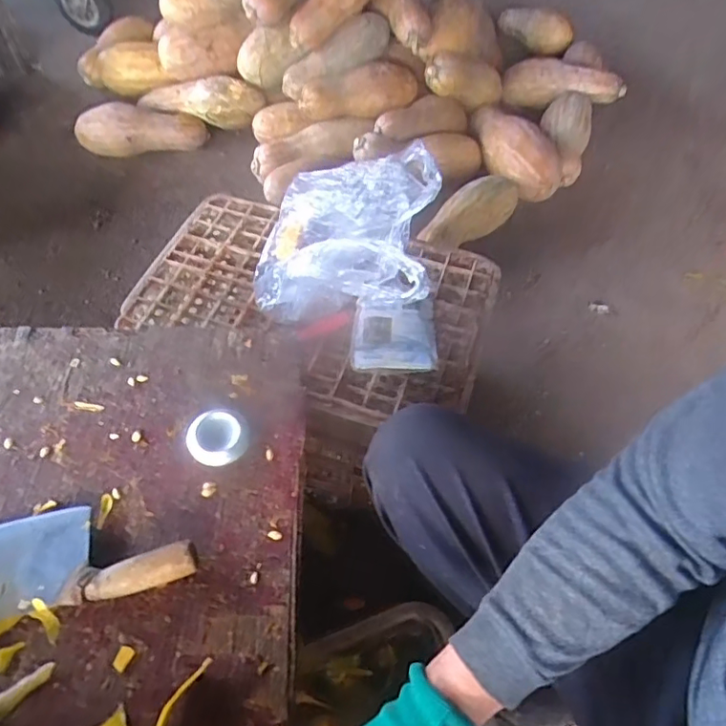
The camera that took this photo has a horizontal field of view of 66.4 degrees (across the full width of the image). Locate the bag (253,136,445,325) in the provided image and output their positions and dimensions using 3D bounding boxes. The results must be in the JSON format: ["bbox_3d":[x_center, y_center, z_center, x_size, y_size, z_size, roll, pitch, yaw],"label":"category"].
[{"bbox_3d":[-0.028,-0.163,0.739,0.244,0.150,0.240,12,55,6],"label":"bag"}]

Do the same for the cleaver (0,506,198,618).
[{"bbox_3d":[-0.296,0.180,0.503,0.273,0.028,0.090,-9,55,-9],"label":"cleaver"}]

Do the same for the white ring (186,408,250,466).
[{"bbox_3d":[-0.152,0.076,0.581,0.062,0.027,0.057,1,54,-2],"label":"white ring"}]

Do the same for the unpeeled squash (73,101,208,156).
[{"bbox_3d":[-0.568,-0.599,1.437,0.311,0.133,0.096,-13,56,-12],"label":"unpeeled squash"}]

